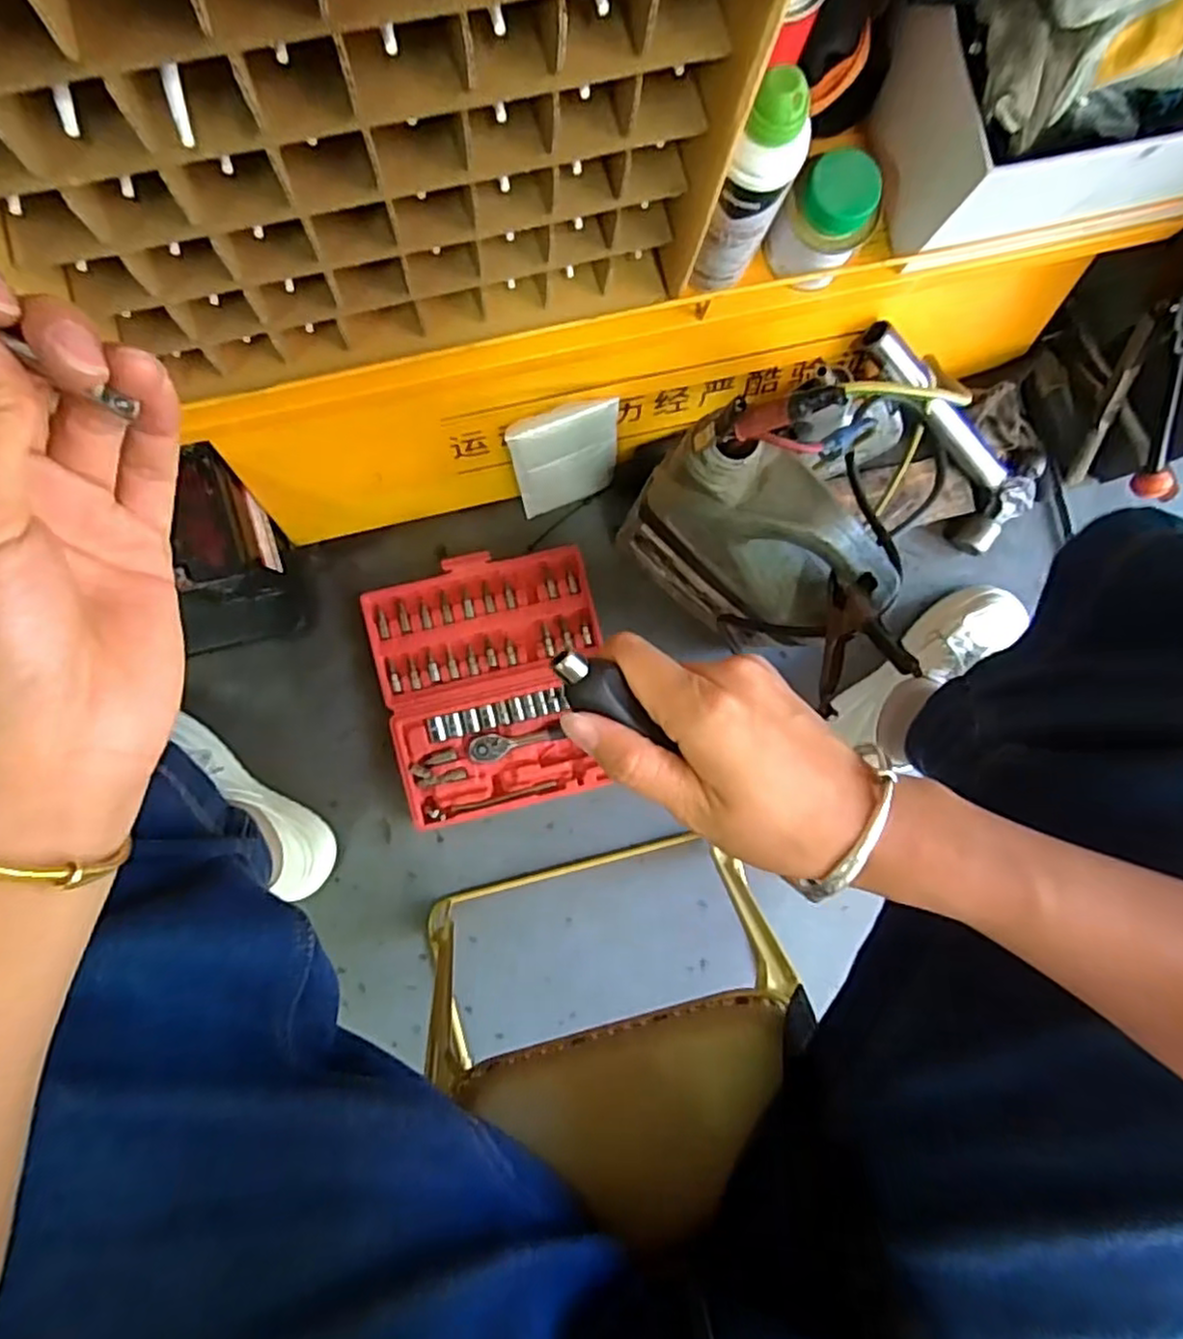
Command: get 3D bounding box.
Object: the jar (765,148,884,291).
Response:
[{"bbox_3d":[0.163,-0.311,0.484,0.062,0.074,0.055,34,90,-2],"label":"jar"}]

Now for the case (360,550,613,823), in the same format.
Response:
[{"bbox_3d":[-0.101,0.016,0.744,0.233,0.025,0.262,-13,91,-2],"label":"case"}]

